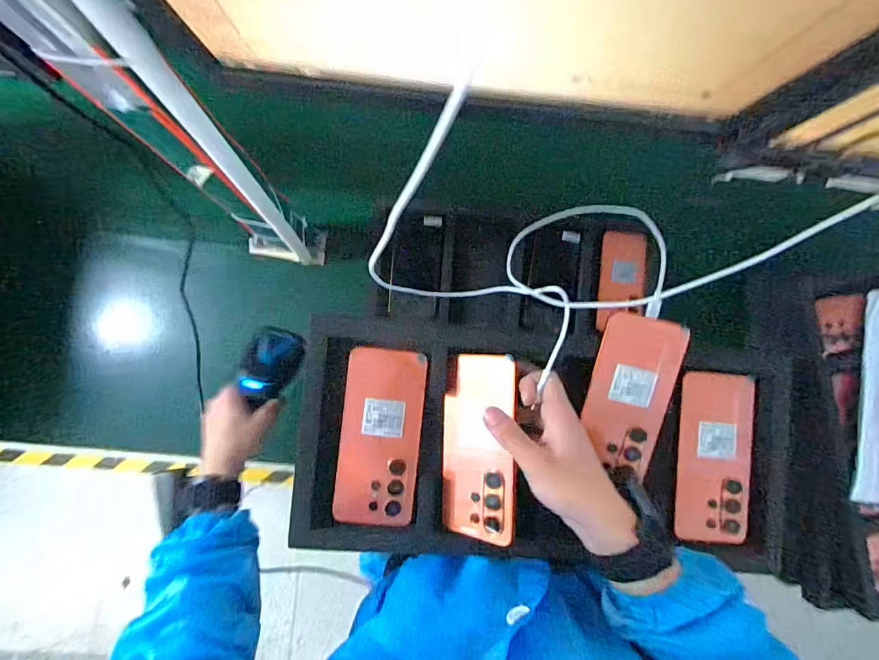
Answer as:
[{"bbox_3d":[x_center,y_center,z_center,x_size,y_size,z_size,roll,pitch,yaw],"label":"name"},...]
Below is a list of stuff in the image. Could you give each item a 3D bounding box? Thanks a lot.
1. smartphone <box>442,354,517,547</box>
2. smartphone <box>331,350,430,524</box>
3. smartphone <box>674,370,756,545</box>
[{"bbox_3d":[0.036,0.109,0.417,0.077,0.005,0.167,-1,84,38],"label":"smartphone"},{"bbox_3d":[-0.058,0.105,0.437,0.078,0.005,0.168,6,86,-3],"label":"smartphone"},{"bbox_3d":[0.283,0.130,0.452,0.071,0.015,0.168,7,86,-3],"label":"smartphone"}]

